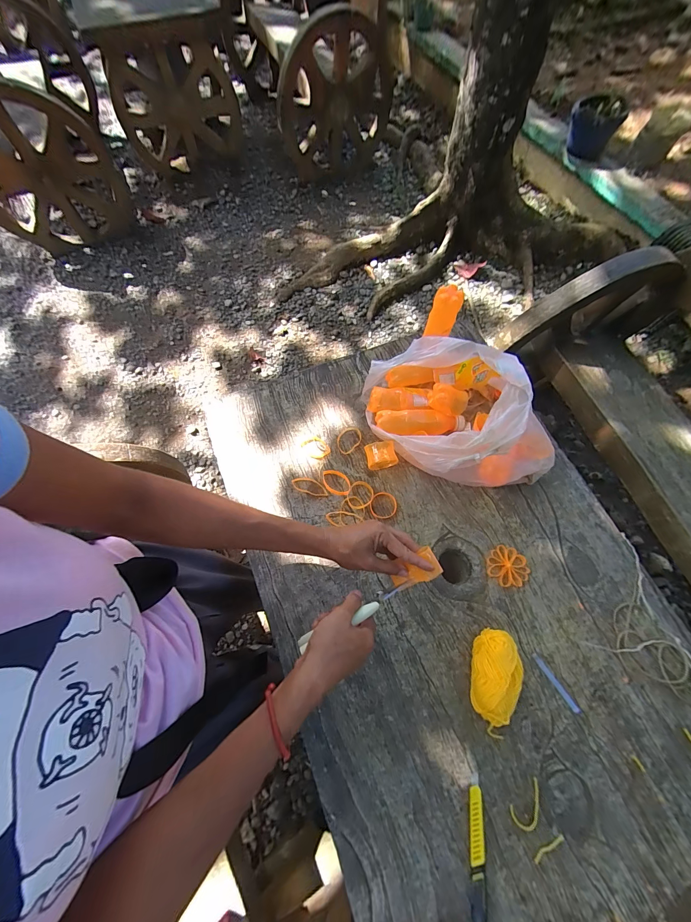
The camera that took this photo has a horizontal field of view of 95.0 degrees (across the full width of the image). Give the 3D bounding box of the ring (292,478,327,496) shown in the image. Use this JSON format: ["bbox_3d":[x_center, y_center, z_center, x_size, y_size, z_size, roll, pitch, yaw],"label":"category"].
[{"bbox_3d":[-0.064,0.045,0.573,0.067,0.007,0.029,14,70,6],"label":"ring"}]

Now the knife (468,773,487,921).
[{"bbox_3d":[0.166,0.487,0.400,0.017,0.016,0.135,6,70,3],"label":"knife"}]

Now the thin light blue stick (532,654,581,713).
[{"bbox_3d":[0.315,0.331,0.473,0.011,0.004,0.088,-33,72,-9],"label":"thin light blue stick"}]

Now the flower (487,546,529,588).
[{"bbox_3d":[0.272,0.177,0.531,0.064,0.013,0.061,0,70,1],"label":"flower"}]

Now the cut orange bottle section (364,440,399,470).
[{"bbox_3d":[0.063,-0.011,0.570,0.054,0.056,0.036,-15,70,-5],"label":"cut orange bottle section"}]

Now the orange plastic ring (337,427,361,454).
[{"bbox_3d":[0.006,-0.042,0.610,0.042,0.004,0.058,42,76,15],"label":"orange plastic ring"}]

